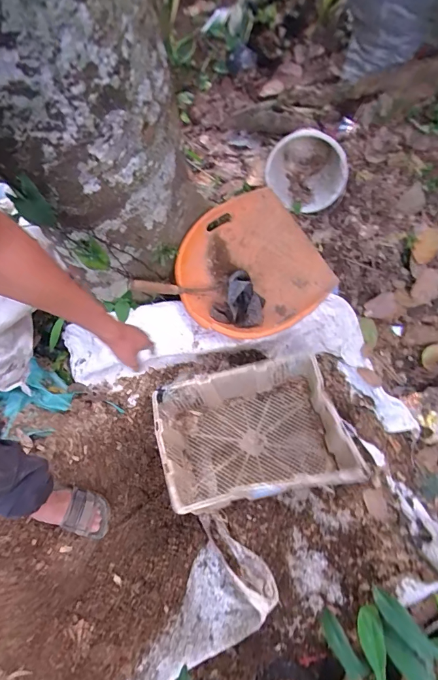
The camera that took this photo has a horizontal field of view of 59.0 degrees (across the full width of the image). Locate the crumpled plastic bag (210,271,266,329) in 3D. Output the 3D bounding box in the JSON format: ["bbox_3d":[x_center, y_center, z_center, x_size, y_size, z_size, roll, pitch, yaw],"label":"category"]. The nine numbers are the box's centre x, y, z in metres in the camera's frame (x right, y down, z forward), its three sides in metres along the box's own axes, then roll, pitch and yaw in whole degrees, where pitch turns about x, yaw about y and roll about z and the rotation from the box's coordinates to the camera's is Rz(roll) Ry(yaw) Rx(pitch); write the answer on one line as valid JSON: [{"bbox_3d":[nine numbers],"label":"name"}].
[{"bbox_3d":[0.062,-0.122,1.165,0.160,0.118,0.140,16,63,9],"label":"crumpled plastic bag"}]

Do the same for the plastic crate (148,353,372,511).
[{"bbox_3d":[0.091,0.263,1.116,0.510,0.220,0.371,-8,62,-3],"label":"plastic crate"}]

